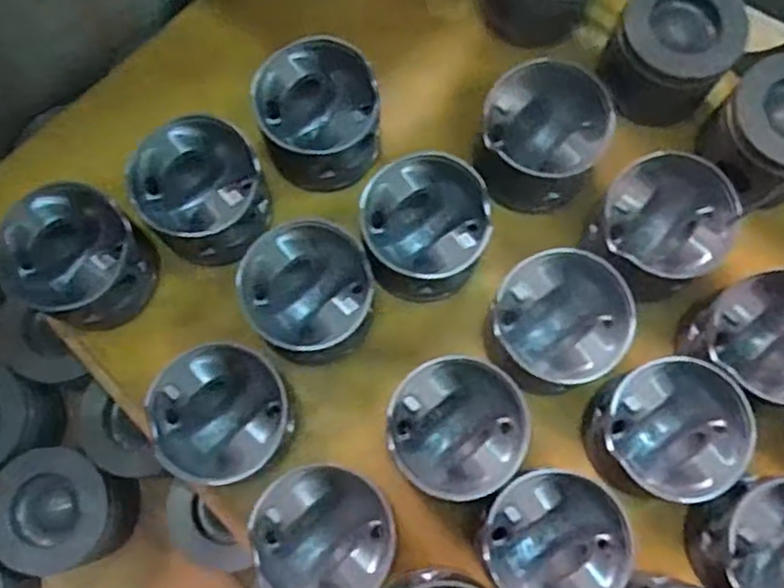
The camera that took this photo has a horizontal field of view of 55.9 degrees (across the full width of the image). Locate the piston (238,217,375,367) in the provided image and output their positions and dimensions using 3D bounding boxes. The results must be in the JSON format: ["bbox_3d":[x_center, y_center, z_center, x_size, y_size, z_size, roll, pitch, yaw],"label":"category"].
[{"bbox_3d":[-0.057,0.000,0.519,0.086,0.066,0.089,0,77,1],"label":"piston"}]

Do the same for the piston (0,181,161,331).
[{"bbox_3d":[-0.224,-0.025,0.538,0.093,0.085,0.090,0,77,1],"label":"piston"}]

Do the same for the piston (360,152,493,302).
[{"bbox_3d":[0.023,-0.045,0.531,0.085,0.068,0.086,0,77,1],"label":"piston"}]

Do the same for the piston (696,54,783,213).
[{"bbox_3d":[0.282,-0.118,0.546,0.086,0.091,0.087,-29,78,-6],"label":"piston"}]

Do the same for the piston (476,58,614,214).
[{"bbox_3d":[0.109,-0.116,0.545,0.091,0.062,0.097,0,77,1],"label":"piston"}]

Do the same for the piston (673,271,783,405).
[{"bbox_3d":[0.251,0.037,0.514,0.096,0.070,0.088,0,77,1],"label":"piston"}]

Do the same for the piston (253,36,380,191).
[{"bbox_3d":[-0.056,-0.131,0.554,0.091,0.069,0.094,0,77,1],"label":"piston"}]

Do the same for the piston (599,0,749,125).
[{"bbox_3d":[0.210,-0.185,0.557,0.085,0.067,0.087,0,77,1],"label":"piston"}]

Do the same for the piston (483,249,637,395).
[{"bbox_3d":[0.113,0.022,0.513,0.090,0.065,0.087,0,77,1],"label":"piston"}]

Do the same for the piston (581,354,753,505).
[{"bbox_3d":[0.182,0.093,0.500,0.089,0.074,0.086,0,77,1],"label":"piston"}]

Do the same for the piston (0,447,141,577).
[{"bbox_3d":[-0.251,0.165,0.570,0.094,0.061,0.088,0,77,1],"label":"piston"}]

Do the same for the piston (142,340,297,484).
[{"bbox_3d":[-0.111,0.080,0.493,0.085,0.050,0.088,-34,79,-7],"label":"piston"}]

